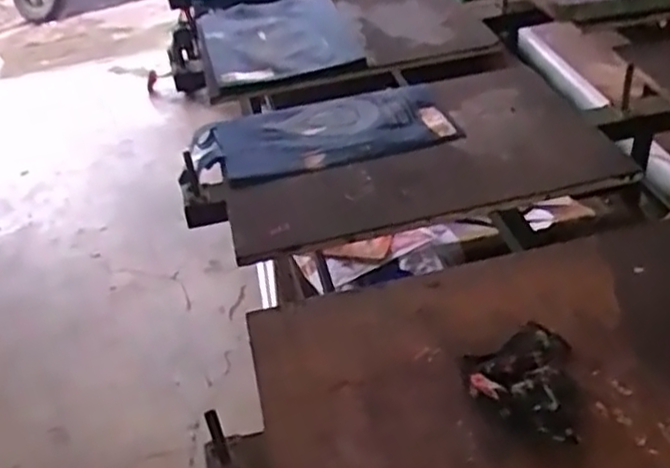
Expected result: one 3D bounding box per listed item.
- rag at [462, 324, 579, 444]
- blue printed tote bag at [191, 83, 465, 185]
[{"bbox_3d":[0.195,0.147,0.752,0.109,0.029,0.153,2,38,10],"label":"rag"},{"bbox_3d":[-0.025,-0.188,1.250,0.440,0.014,0.269,-10,36,-6],"label":"blue printed tote bag"}]

